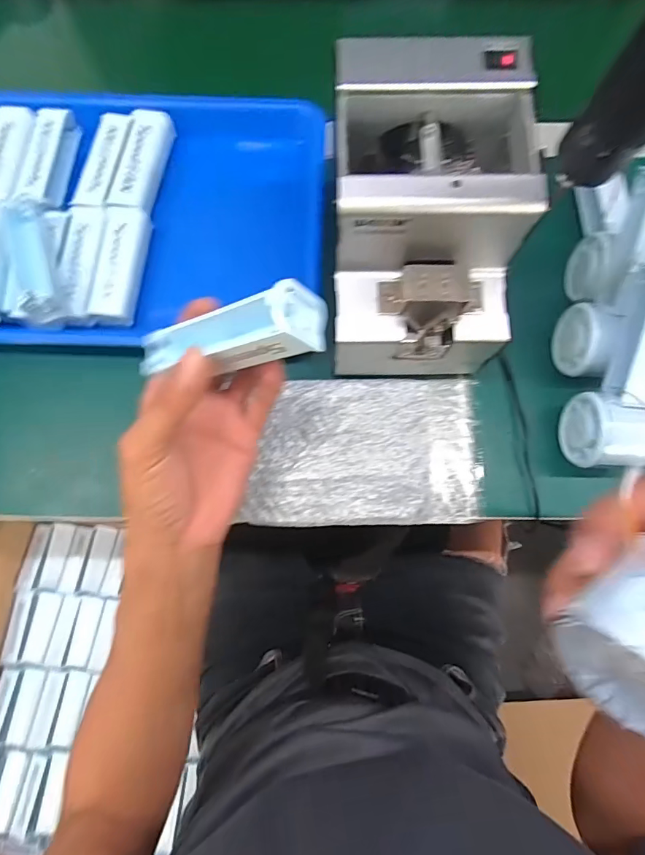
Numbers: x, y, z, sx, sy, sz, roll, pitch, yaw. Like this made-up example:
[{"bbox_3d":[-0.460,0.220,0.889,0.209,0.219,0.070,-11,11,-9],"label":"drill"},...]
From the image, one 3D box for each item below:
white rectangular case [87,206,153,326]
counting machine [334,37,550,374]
[{"bbox_3d":[-0.176,-0.141,0.389,0.033,0.019,0.105,5,77,0],"label":"white rectangular case"},{"bbox_3d":[0.069,-0.143,0.332,0.119,0.152,0.169,0,77,-1],"label":"counting machine"}]

